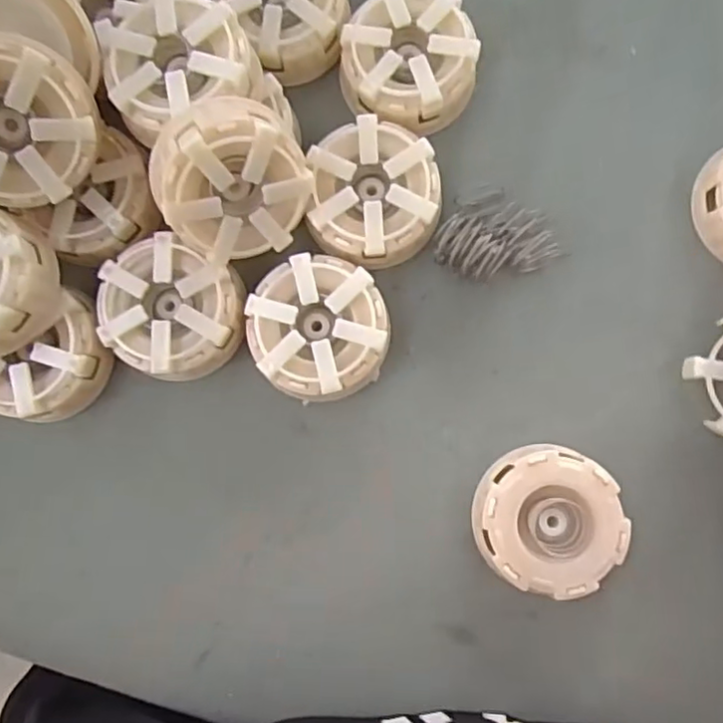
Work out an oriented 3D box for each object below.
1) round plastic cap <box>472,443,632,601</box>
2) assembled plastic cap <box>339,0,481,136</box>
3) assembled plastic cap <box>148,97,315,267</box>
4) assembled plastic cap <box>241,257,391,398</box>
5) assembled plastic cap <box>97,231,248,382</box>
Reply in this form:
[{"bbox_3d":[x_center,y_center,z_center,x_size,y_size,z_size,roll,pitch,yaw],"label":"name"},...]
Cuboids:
[{"bbox_3d":[0.080,0.067,0.271,0.061,0.021,0.059,0,85,3],"label":"round plastic cap"},{"bbox_3d":[0.022,-0.134,0.286,0.058,0.032,0.058,0,85,3],"label":"assembled plastic cap"},{"bbox_3d":[-0.050,-0.071,0.253,0.060,0.026,0.060,-11,117,-23],"label":"assembled plastic cap"},{"bbox_3d":[-0.018,-0.014,0.278,0.058,0.029,0.060,0,85,3],"label":"assembled plastic cap"},{"bbox_3d":[-0.084,-0.023,0.279,0.058,0.030,0.056,0,85,3],"label":"assembled plastic cap"}]

